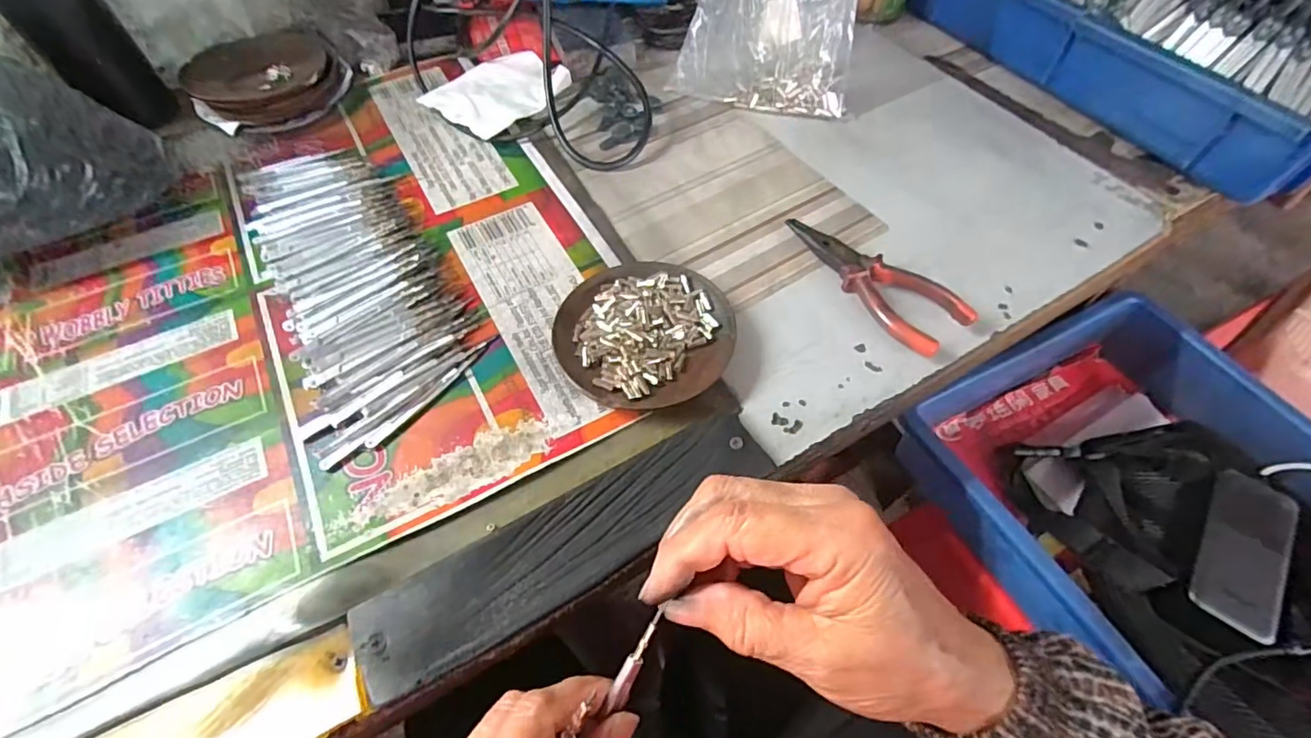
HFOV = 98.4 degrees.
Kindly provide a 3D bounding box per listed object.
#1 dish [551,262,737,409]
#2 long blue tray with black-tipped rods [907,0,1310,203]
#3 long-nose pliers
[{"bbox_3d":[-0.007,-0.025,0.374,0.113,0.025,0.114,1,58,-1],"label":"dish"},{"bbox_3d":[0.431,-0.317,0.514,0.112,0.127,0.402,-24,59,-16],"label":"long blue tray with black-tipped rods"},{"bbox_3d":[0.154,-0.068,0.405,0.050,0.016,0.140,-30,63,-19],"label":"long-nose pliers"}]

